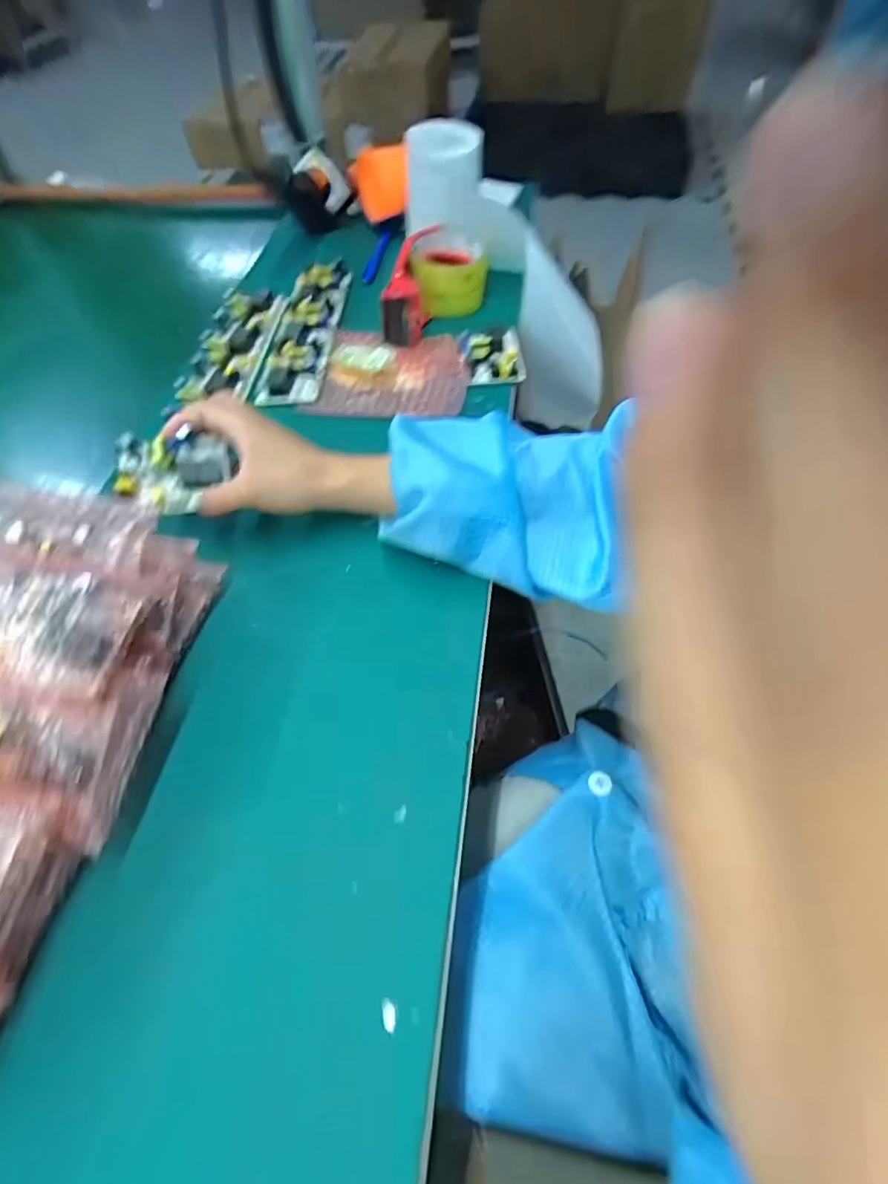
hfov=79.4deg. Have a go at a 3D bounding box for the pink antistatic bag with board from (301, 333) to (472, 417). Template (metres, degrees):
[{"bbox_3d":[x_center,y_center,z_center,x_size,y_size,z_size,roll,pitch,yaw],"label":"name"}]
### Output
[{"bbox_3d":[-0.053,-0.228,0.528,0.152,0.027,0.126,8,59,8],"label":"pink antistatic bag with board"}]

